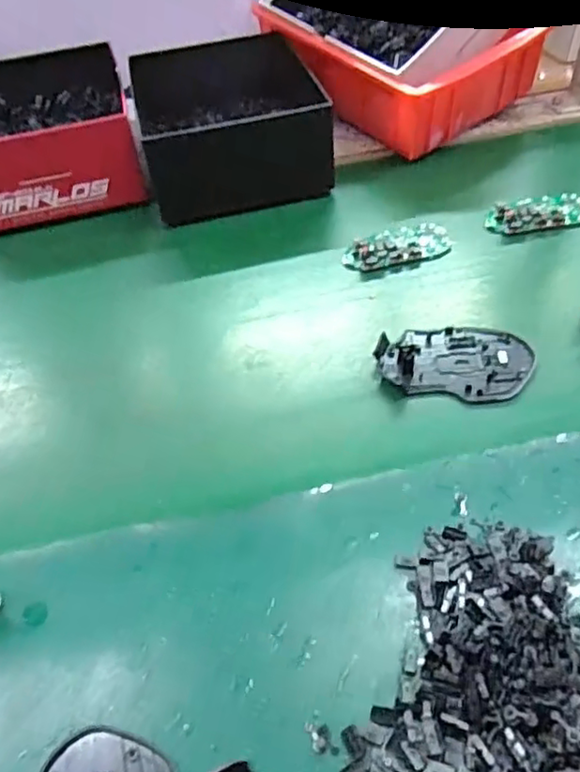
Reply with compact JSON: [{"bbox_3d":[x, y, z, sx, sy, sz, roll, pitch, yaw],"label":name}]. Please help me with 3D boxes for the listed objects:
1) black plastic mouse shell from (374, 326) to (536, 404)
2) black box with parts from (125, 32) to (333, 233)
[{"bbox_3d":[0.125,-0.021,0.464,0.112,0.011,0.072,6,51,10],"label":"black plastic mouse shell"},{"bbox_3d":[-0.070,-0.293,0.671,0.183,0.086,0.239,-14,49,-5],"label":"black box with parts"}]

